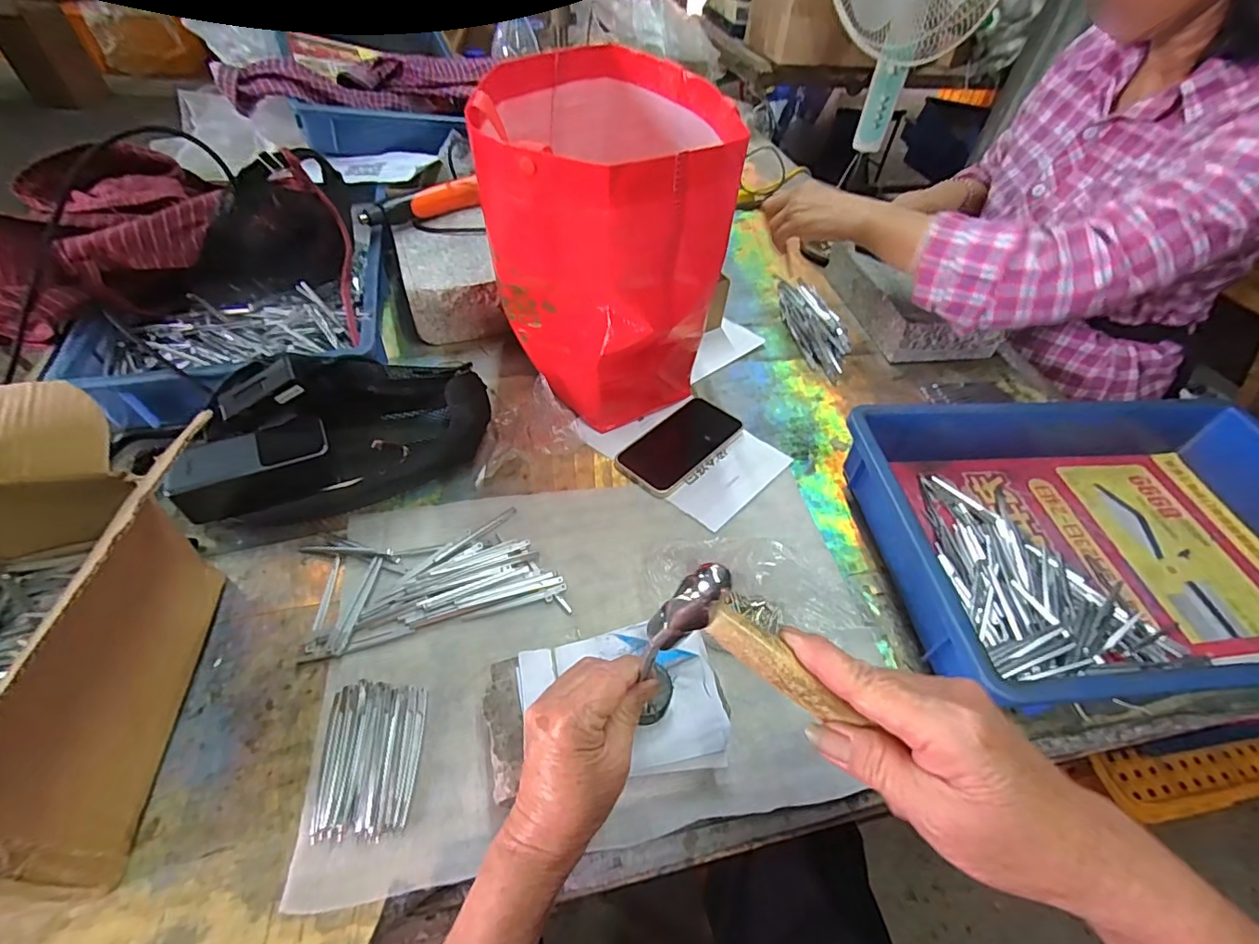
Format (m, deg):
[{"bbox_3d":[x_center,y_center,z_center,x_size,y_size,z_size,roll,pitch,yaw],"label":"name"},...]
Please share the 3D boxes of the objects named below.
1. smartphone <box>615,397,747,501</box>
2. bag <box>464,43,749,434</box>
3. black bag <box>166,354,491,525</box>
[{"bbox_3d":[0.056,-0.032,0.594,0.075,0.009,0.153,36,56,24],"label":"smartphone"},{"bbox_3d":[-0.025,-0.222,0.568,0.229,0.305,0.241,-7,50,-10],"label":"bag"},{"bbox_3d":[-0.285,-0.046,0.533,0.276,0.096,0.132,-15,52,-16],"label":"black bag"}]

